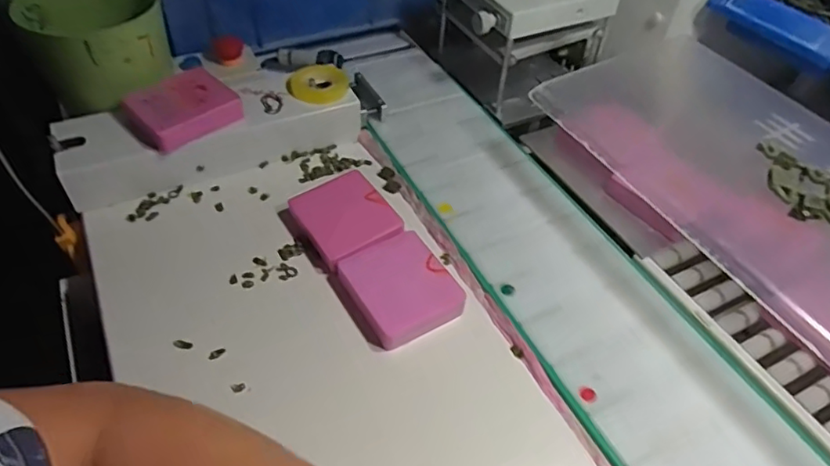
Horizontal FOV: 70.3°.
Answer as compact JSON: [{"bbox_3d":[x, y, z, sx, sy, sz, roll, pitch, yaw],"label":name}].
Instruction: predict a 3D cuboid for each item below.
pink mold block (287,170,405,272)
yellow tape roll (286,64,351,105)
[{"bbox_3d":[-0.056,-0.011,0.483,0.069,0.024,0.083,-25,53,-25],"label":"pink mold block"},{"bbox_3d":[-0.092,-0.143,0.560,0.057,0.025,0.057,2,46,-2],"label":"yellow tape roll"}]

